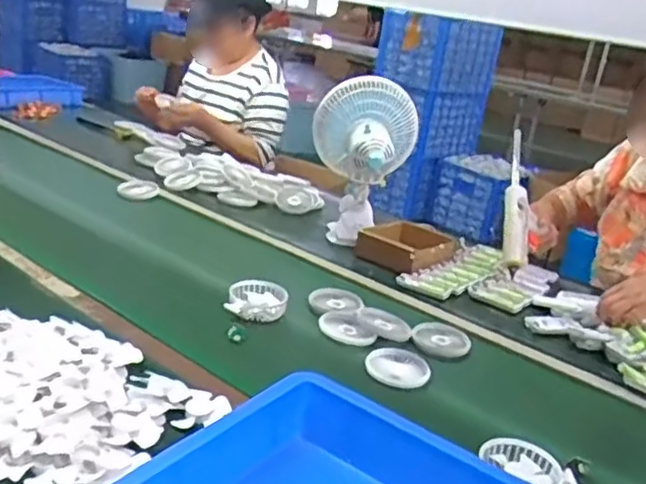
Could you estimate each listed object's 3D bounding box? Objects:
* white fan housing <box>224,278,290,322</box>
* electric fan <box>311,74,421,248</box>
[{"bbox_3d":[-0.099,0.089,1.056,0.090,0.026,0.097,7,20,-7],"label":"white fan housing"},{"bbox_3d":[0.071,-0.149,1.336,0.201,0.307,0.165,10,20,2],"label":"electric fan"}]

